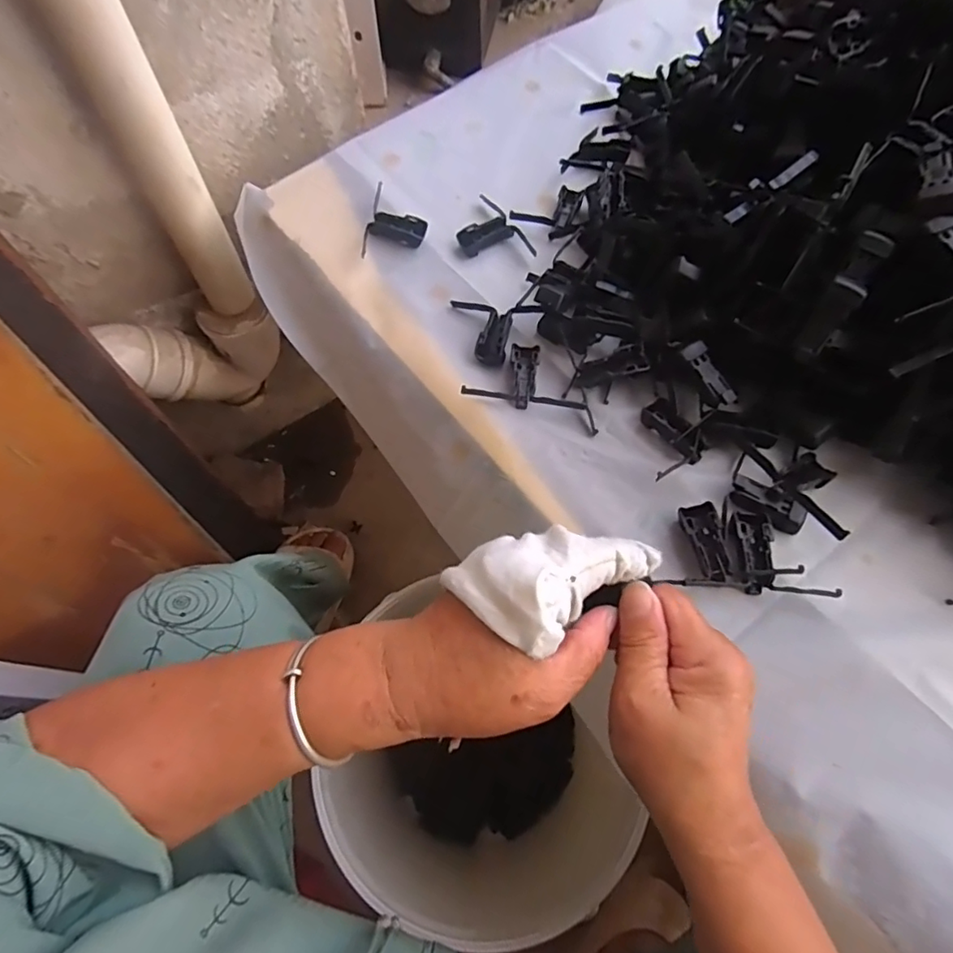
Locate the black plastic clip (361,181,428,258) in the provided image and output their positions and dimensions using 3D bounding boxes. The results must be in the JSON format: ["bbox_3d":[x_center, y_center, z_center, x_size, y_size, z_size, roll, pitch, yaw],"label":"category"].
[{"bbox_3d":[-0.065,-0.212,0.465,0.049,0.012,0.077,7,63,5],"label":"black plastic clip"}]

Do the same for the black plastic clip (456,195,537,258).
[{"bbox_3d":[0.009,-0.204,0.464,0.051,0.012,0.076,-25,65,-10],"label":"black plastic clip"}]

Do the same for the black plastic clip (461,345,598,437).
[{"bbox_3d":[0.044,-0.067,0.391,0.093,0.010,0.054,15,64,10],"label":"black plastic clip"}]

